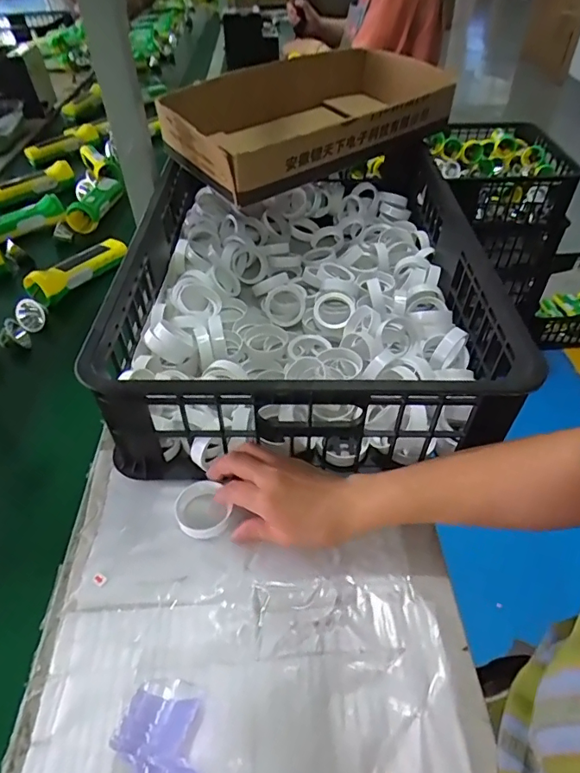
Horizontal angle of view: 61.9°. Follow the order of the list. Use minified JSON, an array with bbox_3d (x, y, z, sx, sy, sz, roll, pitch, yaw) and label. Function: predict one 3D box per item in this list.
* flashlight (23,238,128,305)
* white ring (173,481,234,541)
[{"bbox_3d":[-0.319,-0.183,0.735,0.044,0.043,0.166,21,49,22],"label":"flashlight"},{"bbox_3d":[-0.083,0.116,0.454,0.050,0.012,0.054,-2,47,2],"label":"white ring"}]

